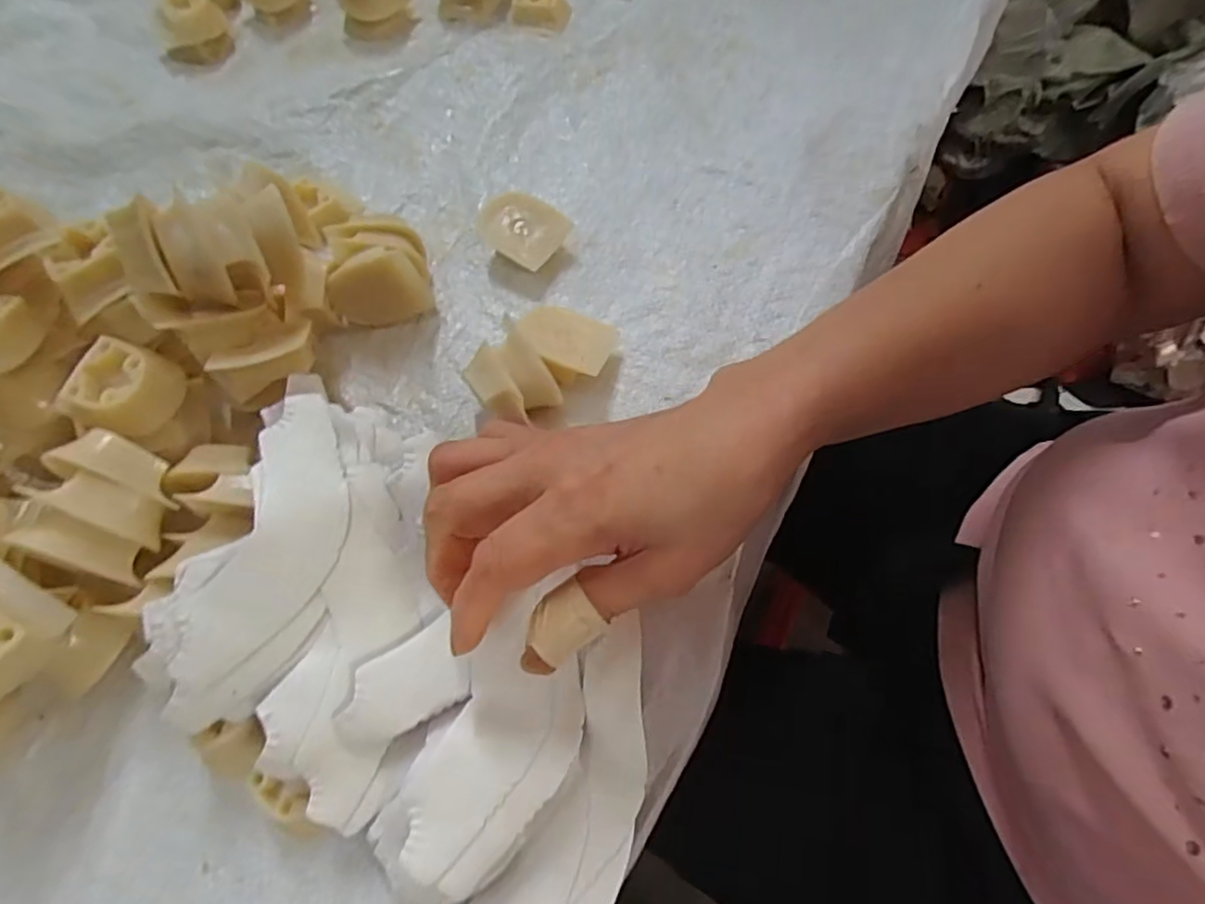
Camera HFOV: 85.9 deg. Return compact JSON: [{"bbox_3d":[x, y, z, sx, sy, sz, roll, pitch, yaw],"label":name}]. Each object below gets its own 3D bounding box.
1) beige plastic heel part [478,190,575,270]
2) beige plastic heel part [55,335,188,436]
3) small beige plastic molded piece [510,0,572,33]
[{"bbox_3d":[-0.043,-0.120,0.355,0.042,0.023,0.036,25,69,13],"label":"beige plastic heel part"},{"bbox_3d":[-0.199,-0.026,0.272,0.036,0.024,0.034,15,66,8],"label":"beige plastic heel part"},{"bbox_3d":[-0.041,-0.304,0.441,0.039,0.016,0.033,14,67,9],"label":"small beige plastic molded piece"}]

